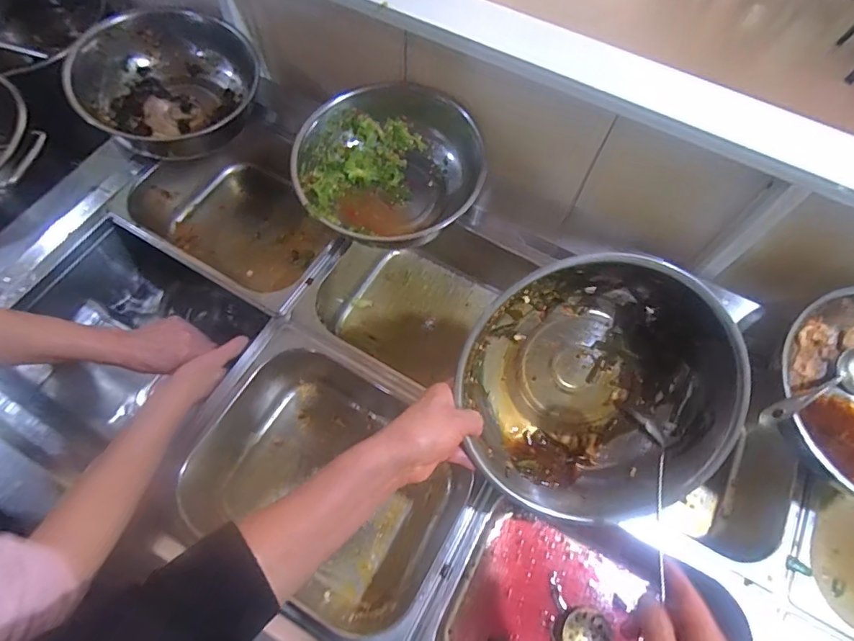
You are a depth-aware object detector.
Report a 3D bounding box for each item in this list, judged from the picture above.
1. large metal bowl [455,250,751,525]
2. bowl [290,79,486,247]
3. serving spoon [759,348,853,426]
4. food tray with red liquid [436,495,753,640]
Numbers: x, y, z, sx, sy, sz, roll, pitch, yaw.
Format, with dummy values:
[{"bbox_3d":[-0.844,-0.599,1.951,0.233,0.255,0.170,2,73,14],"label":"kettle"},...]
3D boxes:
[{"bbox_3d":[0.171,0.066,0.497,0.266,0.110,0.259,1,99,6],"label":"large metal bowl"},{"bbox_3d":[-0.049,-0.206,0.681,0.247,0.115,0.229,22,67,7],"label":"bowl"},{"bbox_3d":[0.459,0.083,0.568,0.259,0.052,0.057,-11,66,-27],"label":"serving spoon"},{"bbox_3d":[0.168,0.357,0.546,0.270,0.106,0.252,26,67,9],"label":"food tray with red liquid"}]

